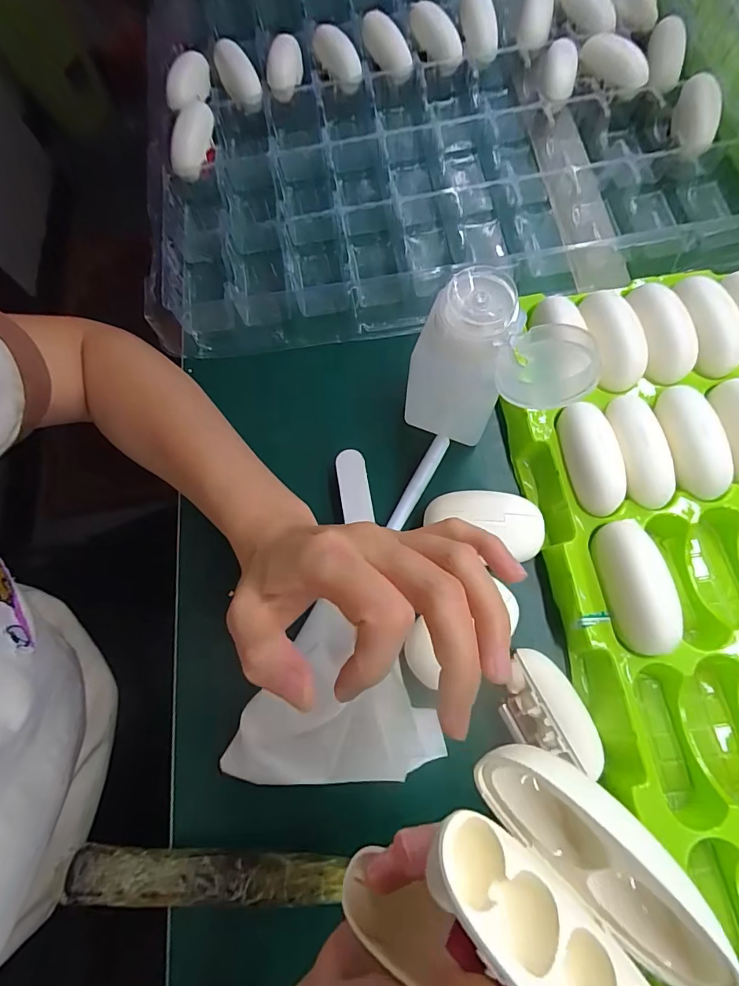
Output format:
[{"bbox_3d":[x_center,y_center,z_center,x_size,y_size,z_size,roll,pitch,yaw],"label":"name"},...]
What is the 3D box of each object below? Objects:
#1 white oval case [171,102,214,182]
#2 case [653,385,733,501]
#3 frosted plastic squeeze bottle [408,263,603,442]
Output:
[{"bbox_3d":[-0.144,-0.284,0.365,0.027,0.019,0.069,2,73,3],"label":"white oval case"},{"bbox_3d":[0.179,-0.031,0.252,0.029,0.023,0.066,-11,72,-1],"label":"case"},{"bbox_3d":[0.064,-0.058,0.246,0.048,0.105,0.084,-43,76,-10],"label":"frosted plastic squeeze bottle"}]

